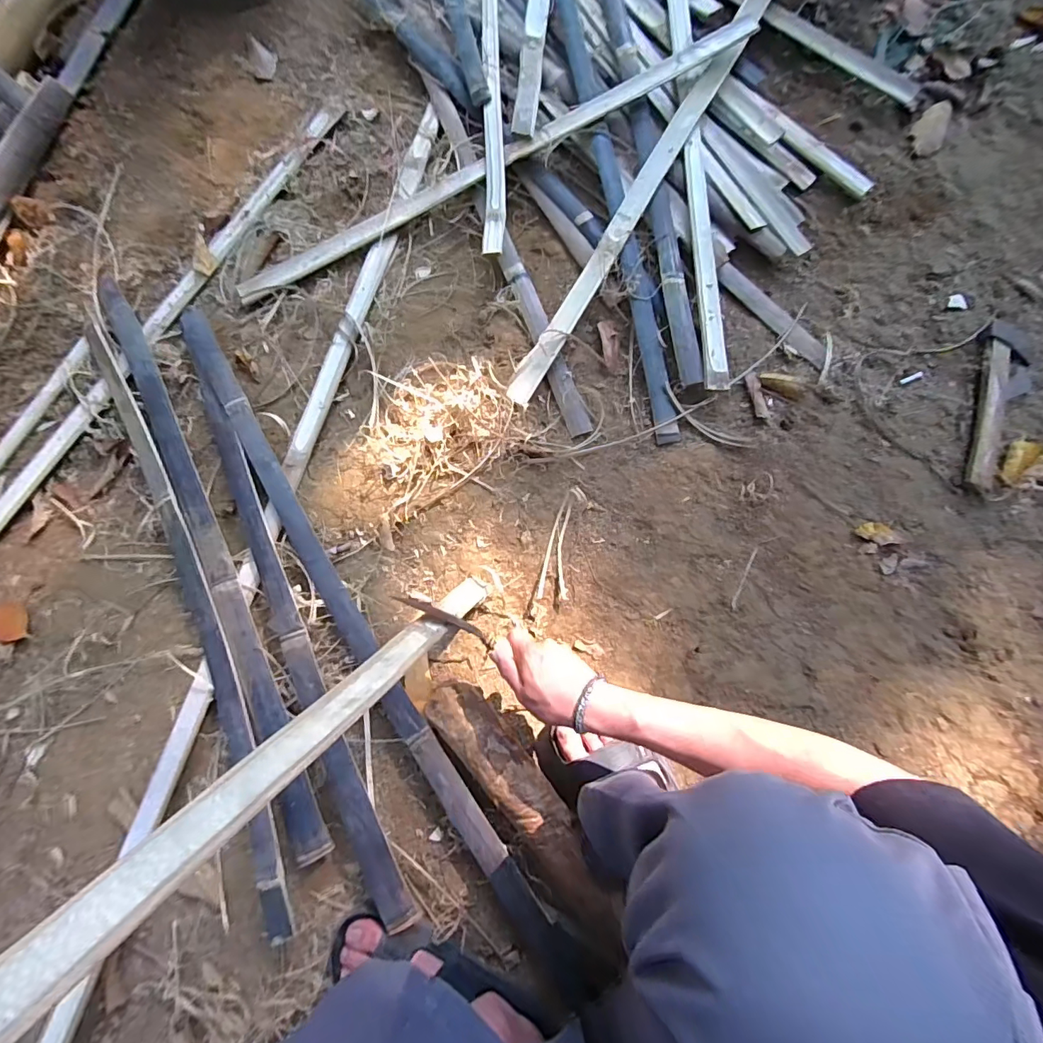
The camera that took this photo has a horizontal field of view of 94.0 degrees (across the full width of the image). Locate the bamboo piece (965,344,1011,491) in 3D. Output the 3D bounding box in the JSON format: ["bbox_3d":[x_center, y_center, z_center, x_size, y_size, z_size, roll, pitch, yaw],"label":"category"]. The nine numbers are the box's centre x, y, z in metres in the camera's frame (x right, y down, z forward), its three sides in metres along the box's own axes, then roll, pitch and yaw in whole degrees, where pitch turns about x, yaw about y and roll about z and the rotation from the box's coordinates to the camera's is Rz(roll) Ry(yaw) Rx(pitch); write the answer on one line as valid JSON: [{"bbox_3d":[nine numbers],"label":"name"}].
[{"bbox_3d":[0.675,-0.154,0.703,0.034,0.021,0.234,19,78,4],"label":"bamboo piece"}]

